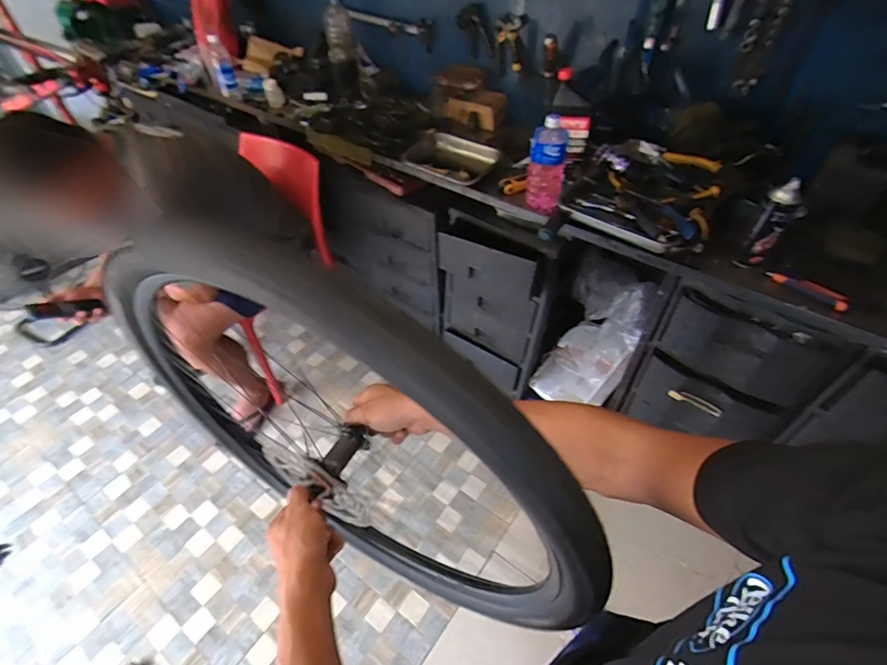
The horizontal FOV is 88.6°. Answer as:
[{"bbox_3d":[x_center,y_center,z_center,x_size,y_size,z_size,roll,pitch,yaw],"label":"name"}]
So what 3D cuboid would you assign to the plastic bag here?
[{"bbox_3d":[0.489,0.024,1.482,0.263,0.525,0.131,35,32,28],"label":"plastic bag"}]

